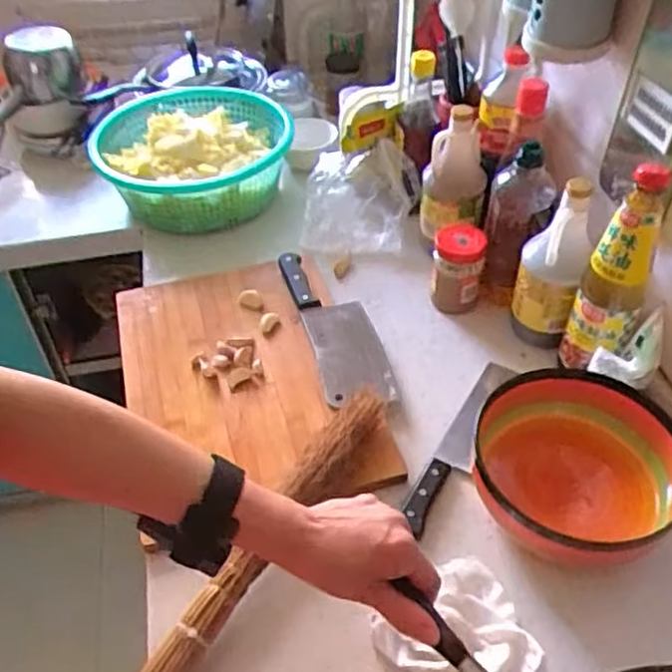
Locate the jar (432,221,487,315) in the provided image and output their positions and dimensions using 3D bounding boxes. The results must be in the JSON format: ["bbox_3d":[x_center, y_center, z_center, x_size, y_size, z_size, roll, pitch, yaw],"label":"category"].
[{"bbox_3d":[0.163,-0.090,0.900,0.064,0.099,0.069,-1,44,1],"label":"jar"}]

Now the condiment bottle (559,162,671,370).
[{"bbox_3d":[0.302,-0.069,0.723,0.065,0.231,0.057,13,46,15],"label":"condiment bottle"}]

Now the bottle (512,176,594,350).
[{"bbox_3d":[0.258,-0.083,0.803,0.070,0.211,0.062,10,45,12],"label":"bottle"}]

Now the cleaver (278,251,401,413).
[{"bbox_3d":[0.000,-0.018,0.861,0.086,0.022,0.266,-15,49,-8],"label":"cleaver"}]

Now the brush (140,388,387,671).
[{"bbox_3d":[-0.058,0.192,0.656,0.048,0.052,0.377,24,50,24],"label":"brush"}]

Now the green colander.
[{"bbox_3d":[-0.231,-0.290,1.090,0.299,0.118,0.315,-1,44,1],"label":"green colander"}]

